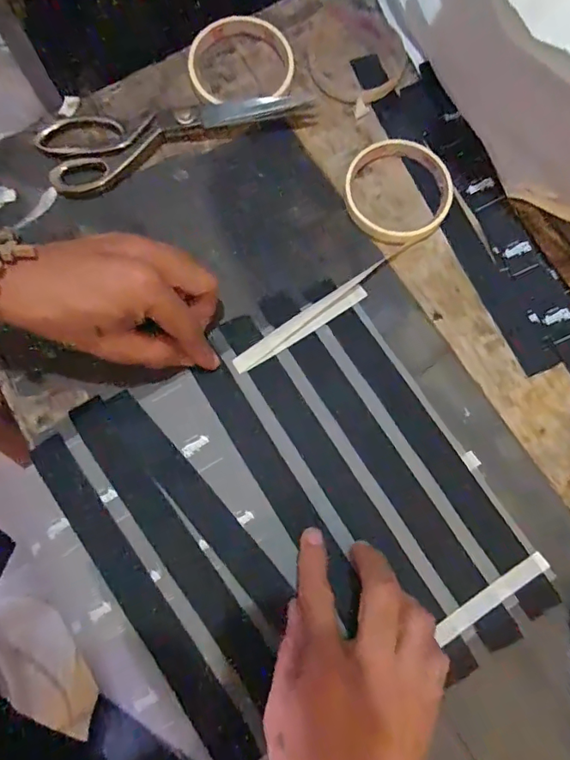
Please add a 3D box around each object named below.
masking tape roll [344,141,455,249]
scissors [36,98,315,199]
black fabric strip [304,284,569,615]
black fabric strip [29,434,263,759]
[{"bbox_3d":[0.091,-0.155,0.402,0.085,0.015,0.088,0,75,-2],"label":"masking tape roll"},{"bbox_3d":[-0.095,-0.219,0.412,0.217,0.013,0.073,-25,78,-8],"label":"scissors"},{"bbox_3d":[0.102,0.042,0.367,0.026,0.011,0.278,-31,78,-9],"label":"black fabric strip"},{"bbox_3d":[-0.090,0.153,0.322,0.026,0.004,0.273,-35,79,-10],"label":"black fabric strip"}]

